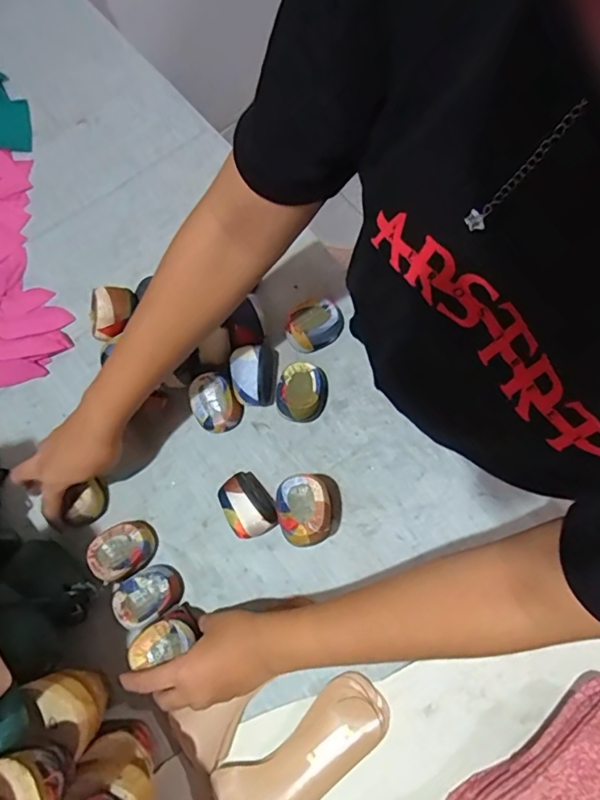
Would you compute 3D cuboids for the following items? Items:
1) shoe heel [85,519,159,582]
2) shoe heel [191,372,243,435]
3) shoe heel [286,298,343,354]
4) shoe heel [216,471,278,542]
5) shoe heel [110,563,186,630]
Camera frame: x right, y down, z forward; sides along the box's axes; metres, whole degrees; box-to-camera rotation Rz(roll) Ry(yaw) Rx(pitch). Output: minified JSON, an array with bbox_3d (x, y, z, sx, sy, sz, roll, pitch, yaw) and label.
[{"bbox_3d":[-0.178,0.152,0.536,0.064,0.032,0.048,-36,77,-7],"label":"shoe heel"},{"bbox_3d":[-0.091,0.002,0.561,0.048,0.045,0.061,-35,77,-7],"label":"shoe heel"},{"bbox_3d":[0.017,-0.082,0.584,0.062,0.037,0.047,-44,78,-9],"label":"shoe heel"},{"bbox_3d":[-0.053,0.106,0.532,0.046,0.046,0.063,-31,76,-6],"label":"shoe heel"},{"bbox_3d":[-0.150,0.193,0.525,0.063,0.033,0.045,-34,77,-6],"label":"shoe heel"}]

